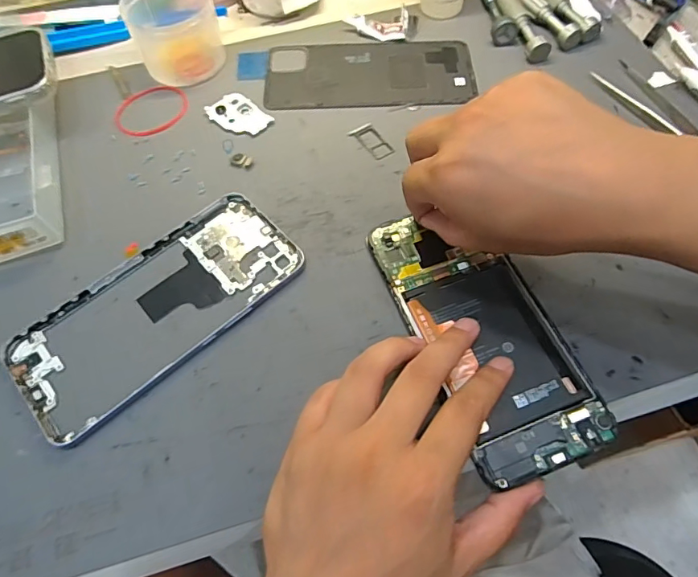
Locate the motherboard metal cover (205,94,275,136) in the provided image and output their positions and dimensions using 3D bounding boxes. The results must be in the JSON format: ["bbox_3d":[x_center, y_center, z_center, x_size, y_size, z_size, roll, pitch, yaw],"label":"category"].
[{"bbox_3d":[-0.079,-0.125,0.345,0.044,0.005,0.030,36,69,20],"label":"motherboard metal cover"}]

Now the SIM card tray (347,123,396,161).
[{"bbox_3d":[0.016,-0.103,0.335,0.018,0.004,0.033,-32,65,-14],"label":"SIM card tray"}]

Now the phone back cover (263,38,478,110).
[{"bbox_3d":[0.016,-0.165,0.365,0.154,0.004,0.072,-3,62,2],"label":"phone back cover"}]

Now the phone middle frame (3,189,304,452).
[{"bbox_3d":[-0.107,0.010,0.273,0.160,0.005,0.076,-39,67,-17],"label":"phone middle frame"}]

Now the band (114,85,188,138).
[{"bbox_3d":[-0.147,-0.134,0.356,0.054,0.004,0.053,-23,63,-9],"label":"band"}]

